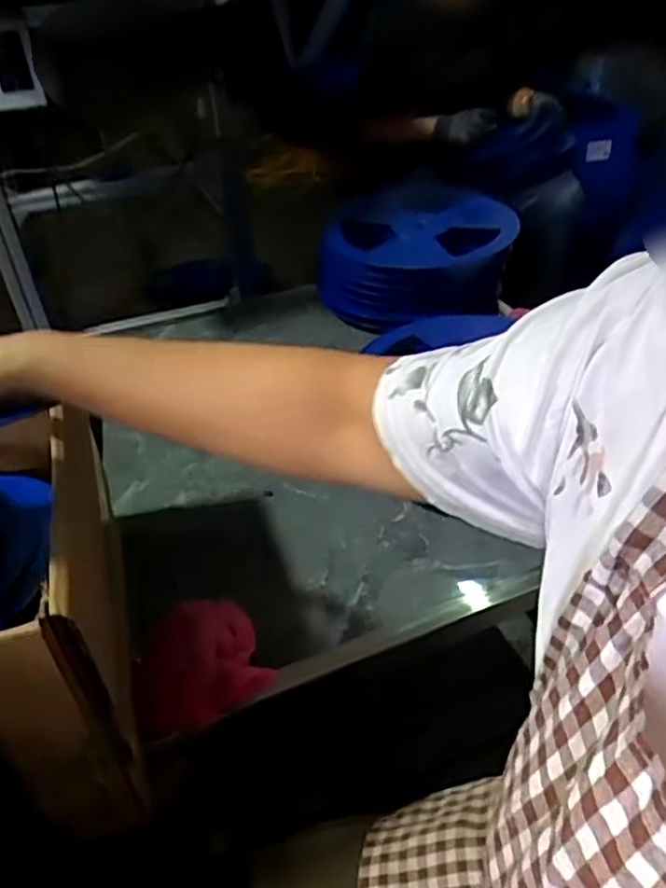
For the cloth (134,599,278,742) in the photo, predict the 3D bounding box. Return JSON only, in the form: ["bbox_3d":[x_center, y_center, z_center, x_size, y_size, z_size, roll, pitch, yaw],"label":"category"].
[{"bbox_3d":[-0.132,0.211,0.690,0.127,0.060,0.103,-18,39,-20],"label":"cloth"}]

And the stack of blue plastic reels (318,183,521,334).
[{"bbox_3d":[0.131,-0.347,1.277,0.322,0.144,0.351,-7,37,-6],"label":"stack of blue plastic reels"}]

